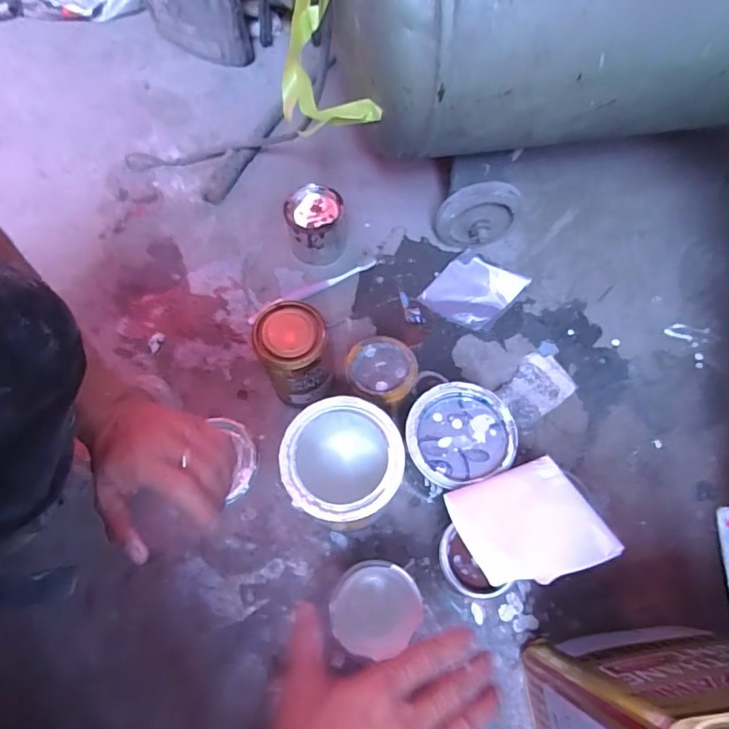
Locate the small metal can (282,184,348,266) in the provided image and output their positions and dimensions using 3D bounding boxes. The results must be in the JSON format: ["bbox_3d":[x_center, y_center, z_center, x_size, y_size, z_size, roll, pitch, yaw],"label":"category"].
[{"bbox_3d":[-0.061,-0.175,0.627,0.070,0.071,0.068,0,68,0],"label":"small metal can"}]

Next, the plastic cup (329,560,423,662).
[{"bbox_3d":[0.009,0.220,0.452,0.070,0.108,0.070,0,68,0],"label":"plastic cup"}]

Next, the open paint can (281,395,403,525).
[{"bbox_3d":[-0.022,0.097,0.489,0.110,0.132,0.115,0,68,0],"label":"open paint can"}]

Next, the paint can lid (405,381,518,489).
[{"bbox_3d":[0.088,0.062,0.451,0.098,0.012,0.090,0,68,0],"label":"paint can lid"}]

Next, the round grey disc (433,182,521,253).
[{"bbox_3d":[0.138,-0.179,0.610,0.097,0.104,0.033,7,68,3],"label":"round grey disc"}]

